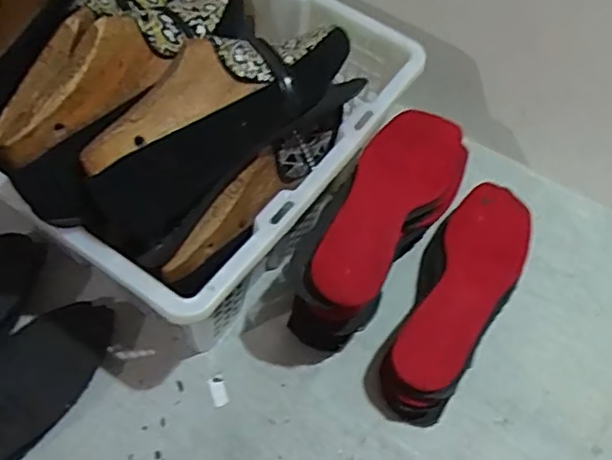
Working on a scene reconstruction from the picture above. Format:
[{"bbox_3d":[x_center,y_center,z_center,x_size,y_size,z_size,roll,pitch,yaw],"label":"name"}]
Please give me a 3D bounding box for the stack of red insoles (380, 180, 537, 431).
[{"bbox_3d":[0.144,0.061,0.604,0.085,0.072,0.250,28,61,13],"label":"stack of red insoles"}]

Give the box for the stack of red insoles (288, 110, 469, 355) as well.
[{"bbox_3d":[0.074,-0.003,0.587,0.091,0.143,0.245,24,60,11],"label":"stack of red insoles"}]

